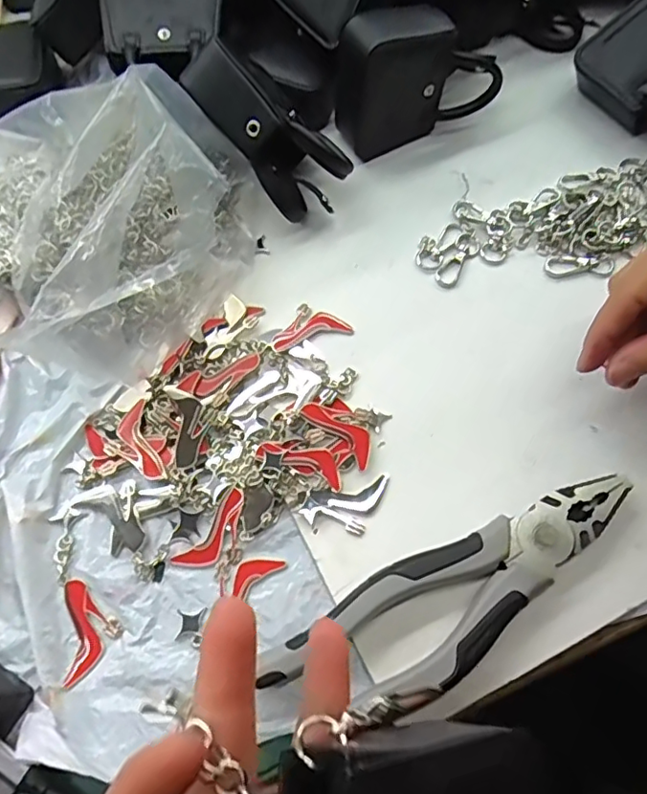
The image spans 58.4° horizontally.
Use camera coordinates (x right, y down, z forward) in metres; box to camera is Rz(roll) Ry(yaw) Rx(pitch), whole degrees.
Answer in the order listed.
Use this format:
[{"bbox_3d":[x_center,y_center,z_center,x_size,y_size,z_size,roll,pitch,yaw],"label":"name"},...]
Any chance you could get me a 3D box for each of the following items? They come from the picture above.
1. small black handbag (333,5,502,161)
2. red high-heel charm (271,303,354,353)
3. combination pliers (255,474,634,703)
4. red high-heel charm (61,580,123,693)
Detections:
[{"bbox_3d":[0.059,-0.202,0.364,0.101,0.075,0.045,-17,68,-5],"label":"small black handbag"},{"bbox_3d":[-0.009,-0.043,0.336,0.046,0.004,0.027,-14,68,-4],"label":"red high-heel charm"},{"bbox_3d":[0.062,0.090,0.266,0.184,0.021,0.052,-31,70,-11],"label":"combination pliers"},{"bbox_3d":[-0.110,0.110,0.275,0.027,0.004,0.047,-10,67,-2],"label":"red high-heel charm"}]

